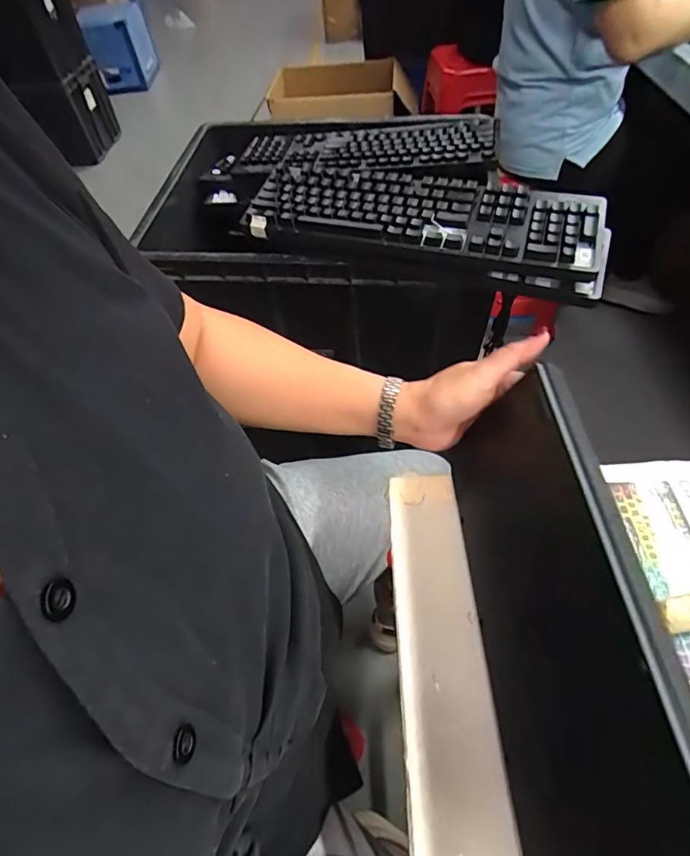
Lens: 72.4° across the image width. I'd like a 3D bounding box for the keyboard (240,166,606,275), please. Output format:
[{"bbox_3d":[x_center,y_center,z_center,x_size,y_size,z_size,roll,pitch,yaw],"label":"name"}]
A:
[{"bbox_3d":[0.093,-0.273,0.602,0.438,0.037,0.134,12,56,14],"label":"keyboard"}]

